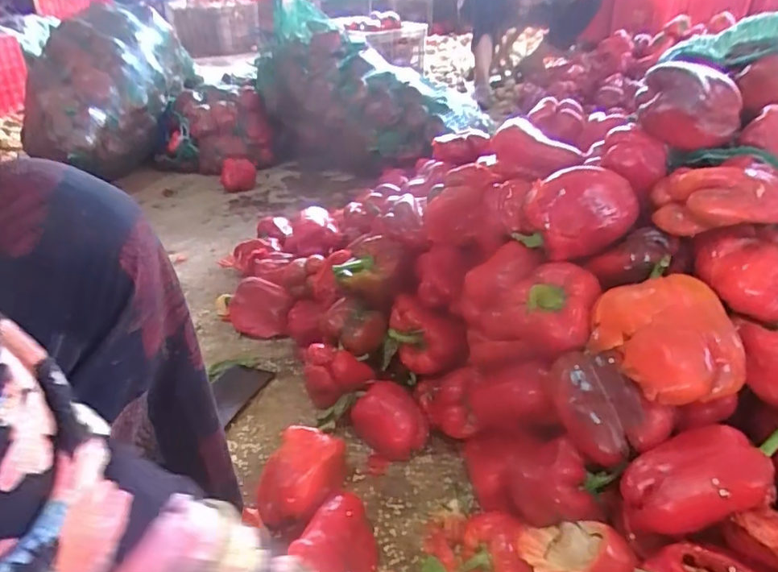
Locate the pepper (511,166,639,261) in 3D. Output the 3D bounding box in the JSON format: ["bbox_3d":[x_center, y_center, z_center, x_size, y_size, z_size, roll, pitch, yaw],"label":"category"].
[{"bbox_3d":[0.212,-0.085,0.631,0.114,0.090,0.068,-9,33,-11],"label":"pepper"}]

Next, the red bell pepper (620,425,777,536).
[{"bbox_3d":[0.264,0.151,0.452,0.153,0.058,0.072,-23,34,-4],"label":"red bell pepper"}]

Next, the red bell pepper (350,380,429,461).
[{"bbox_3d":[0.005,0.175,0.715,0.091,0.073,0.068,24,40,35],"label":"red bell pepper"}]

